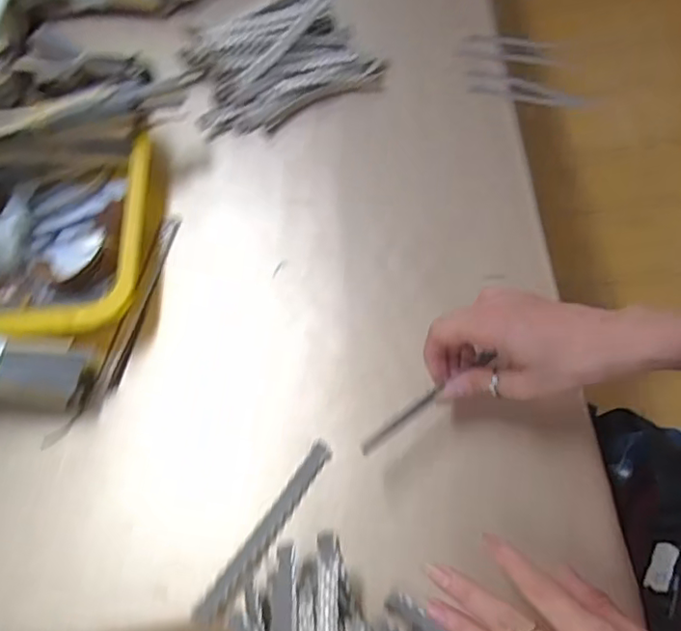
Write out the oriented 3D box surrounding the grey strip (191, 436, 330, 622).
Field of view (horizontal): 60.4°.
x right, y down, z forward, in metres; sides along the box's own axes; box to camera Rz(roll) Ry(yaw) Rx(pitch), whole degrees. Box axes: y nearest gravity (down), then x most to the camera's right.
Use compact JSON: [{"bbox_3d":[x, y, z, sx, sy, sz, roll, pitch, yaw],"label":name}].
[{"bbox_3d":[-0.050,0.142,0.394,0.014,0.009,0.136,31,66,16],"label":"grey strip"}]

